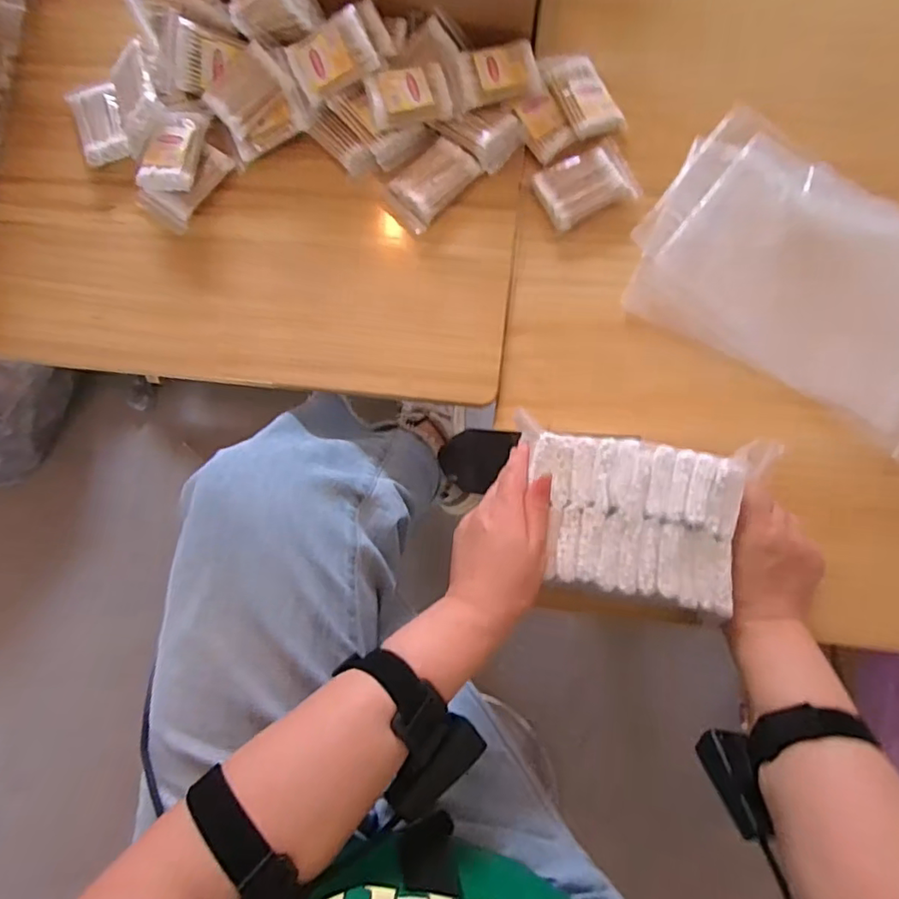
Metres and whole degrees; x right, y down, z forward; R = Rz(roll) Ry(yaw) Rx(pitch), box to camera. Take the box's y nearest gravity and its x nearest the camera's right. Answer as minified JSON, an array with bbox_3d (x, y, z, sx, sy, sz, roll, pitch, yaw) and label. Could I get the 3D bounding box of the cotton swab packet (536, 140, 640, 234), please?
[{"bbox_3d":[0.130,-0.253,0.540,0.091,0.012,0.060,-26,82,-2],"label":"cotton swab packet"}]

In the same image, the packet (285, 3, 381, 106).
[{"bbox_3d":[-0.109,-0.360,0.521,0.077,0.014,0.053,-23,100,16],"label":"packet"}]

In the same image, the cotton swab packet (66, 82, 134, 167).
[{"bbox_3d":[-0.345,-0.323,0.565,0.046,0.023,0.073,-18,82,-1],"label":"cotton swab packet"}]

